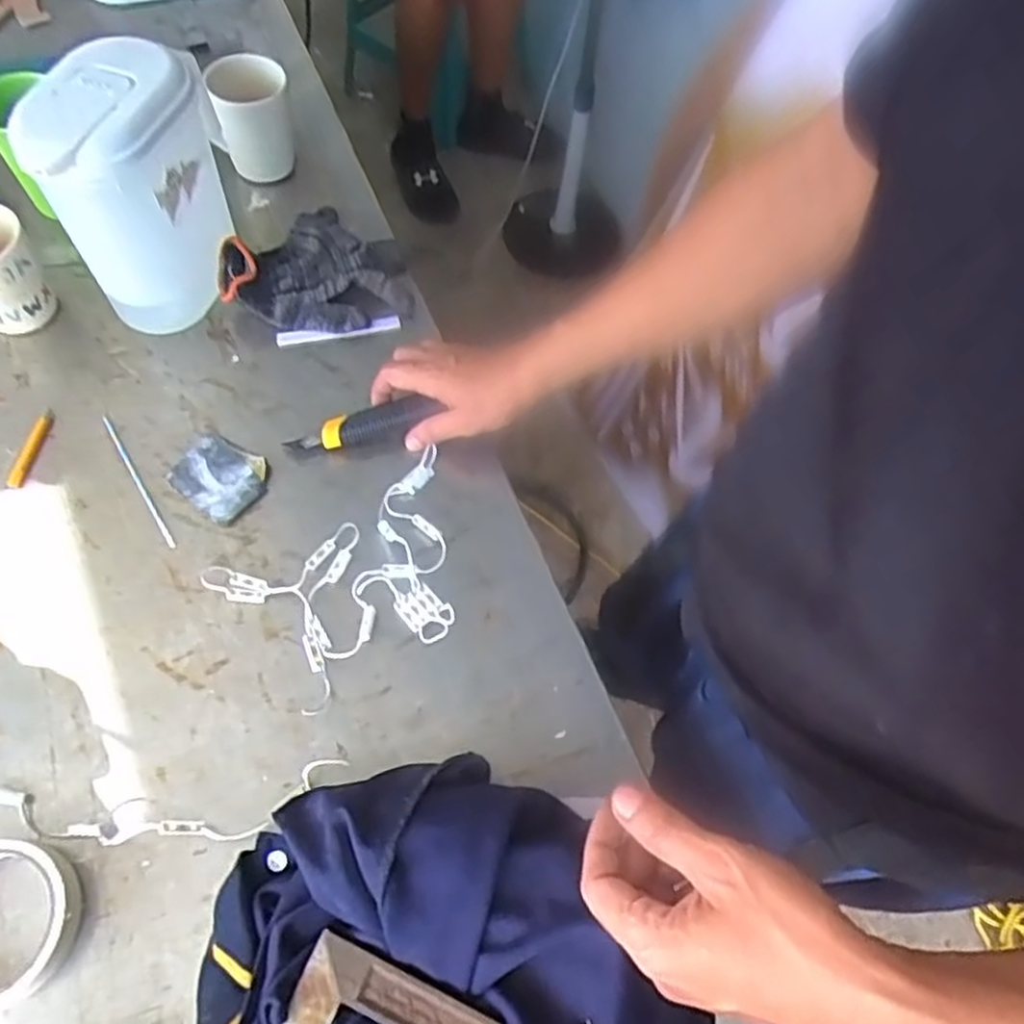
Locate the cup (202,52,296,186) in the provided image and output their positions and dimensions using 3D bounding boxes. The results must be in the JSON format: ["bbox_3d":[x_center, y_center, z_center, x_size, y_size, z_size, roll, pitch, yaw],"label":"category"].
[{"bbox_3d":[-0.243,-0.374,0.718,0.069,0.106,0.072,-17,64,-11],"label":"cup"}]

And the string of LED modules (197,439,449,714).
[{"bbox_3d":[-0.112,0.050,0.562,0.189,0.014,0.133,-28,67,-16],"label":"string of LED modules"}]

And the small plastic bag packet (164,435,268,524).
[{"bbox_3d":[-0.234,-0.030,0.602,0.074,0.006,0.059,34,66,15],"label":"small plastic bag packet"}]

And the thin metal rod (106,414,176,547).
[{"bbox_3d":[-0.298,-0.027,0.599,0.005,0.004,0.139,-30,67,-17],"label":"thin metal rod"}]

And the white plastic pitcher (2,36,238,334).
[{"bbox_3d":[-0.295,-0.250,0.602,0.098,0.196,0.120,5,62,0],"label":"white plastic pitcher"}]

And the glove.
[{"bbox_3d":[-0.178,-0.228,0.683,0.163,0.043,0.145,-10,63,-7],"label":"glove"}]

